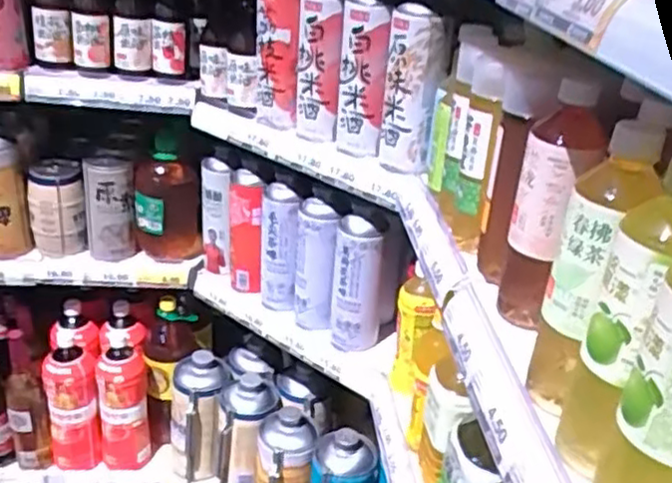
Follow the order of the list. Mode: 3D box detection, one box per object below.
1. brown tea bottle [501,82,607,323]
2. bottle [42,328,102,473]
[{"bbox_3d":[0.175,-0.024,0.577,0.061,0.212,0.055,15,28,19],"label":"brown tea bottle"},{"bbox_3d":[-0.521,0.326,1.373,0.097,0.295,0.107,-6,29,-21],"label":"bottle"}]

